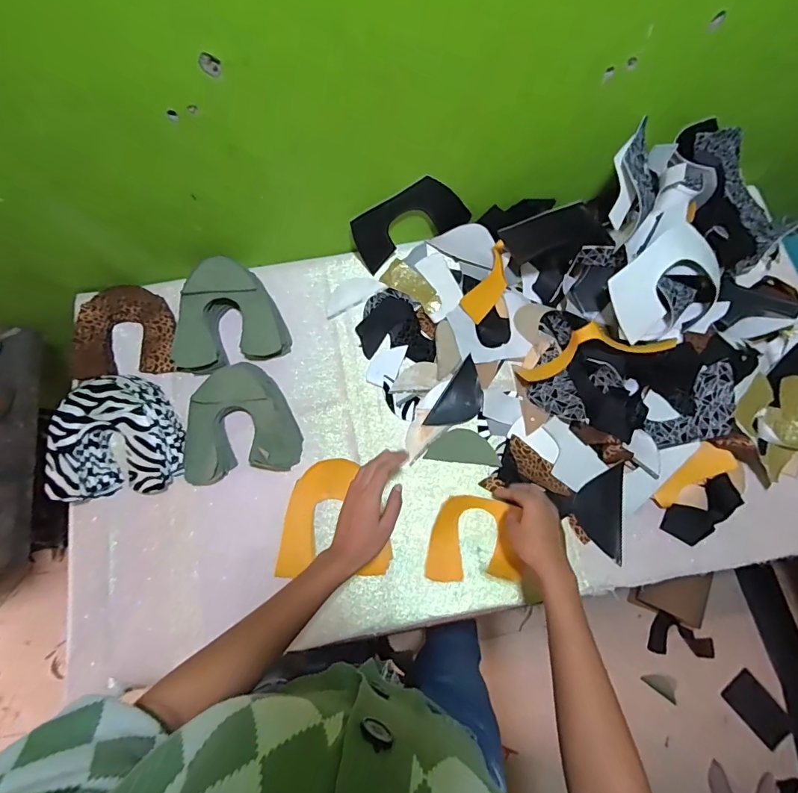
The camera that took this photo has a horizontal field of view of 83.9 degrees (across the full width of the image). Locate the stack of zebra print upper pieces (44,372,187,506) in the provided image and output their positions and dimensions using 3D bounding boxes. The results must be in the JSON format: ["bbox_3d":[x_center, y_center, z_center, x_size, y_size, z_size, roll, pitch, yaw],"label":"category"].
[{"bbox_3d":[-0.412,0.054,0.653,0.166,0.079,0.180,-6,73,-2],"label":"stack of zebra print upper pieces"}]

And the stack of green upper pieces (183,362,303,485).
[{"bbox_3d":[-0.244,0.035,0.676,0.163,0.039,0.172,-11,73,-3],"label":"stack of green upper pieces"}]

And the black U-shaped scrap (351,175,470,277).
[{"bbox_3d":[0.015,-0.282,0.712,0.185,0.113,0.018,-25,57,8],"label":"black U-shaped scrap"}]

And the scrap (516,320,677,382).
[{"bbox_3d":[0.274,-0.074,0.652,0.213,0.064,0.036,-13,34,35],"label":"scrap"}]

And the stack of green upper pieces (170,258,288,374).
[{"bbox_3d":[-0.278,-0.131,0.705,0.171,0.056,0.160,-13,73,-4],"label":"stack of green upper pieces"}]

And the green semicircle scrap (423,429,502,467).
[{"bbox_3d":[0.099,0.077,0.685,0.108,0.006,0.051,5,78,4],"label":"green semicircle scrap"}]

